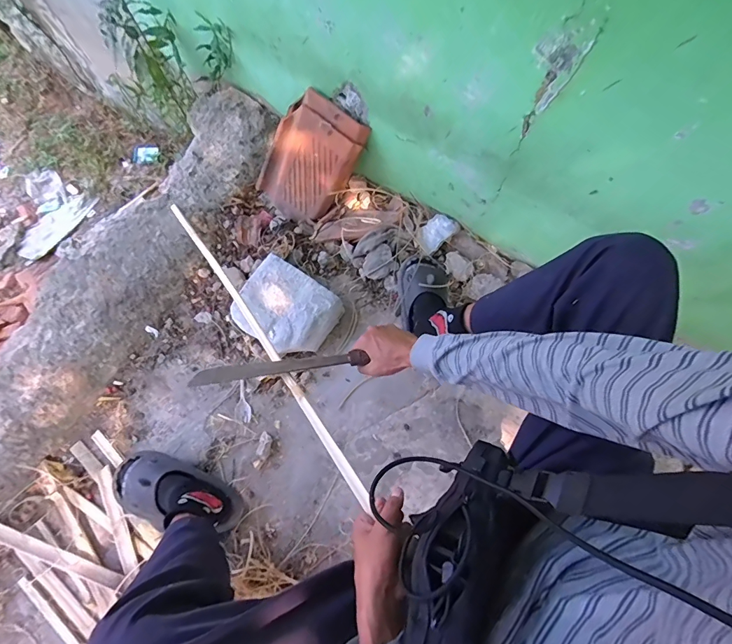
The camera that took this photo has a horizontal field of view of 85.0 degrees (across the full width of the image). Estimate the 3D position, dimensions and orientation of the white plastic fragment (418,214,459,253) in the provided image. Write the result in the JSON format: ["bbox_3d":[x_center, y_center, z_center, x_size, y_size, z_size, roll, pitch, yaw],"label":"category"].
[{"bbox_3d":[0.186,-0.235,1.055,0.070,0.006,0.103,45,93,5],"label":"white plastic fragment"}]

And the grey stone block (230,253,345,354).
[{"bbox_3d":[-0.197,-0.028,1.004,0.230,0.095,0.188,32,73,11],"label":"grey stone block"}]

